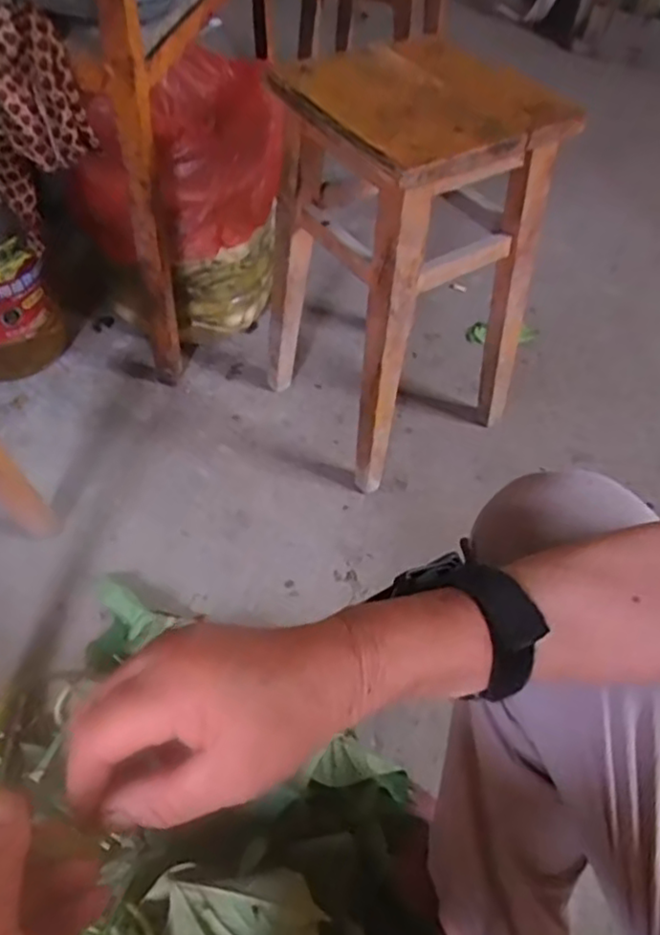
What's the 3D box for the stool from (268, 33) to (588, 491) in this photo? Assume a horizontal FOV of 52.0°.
[{"bbox_3d":[0.086,-0.232,0.817,0.225,0.440,0.244,-26,58,-23],"label":"stool"}]

